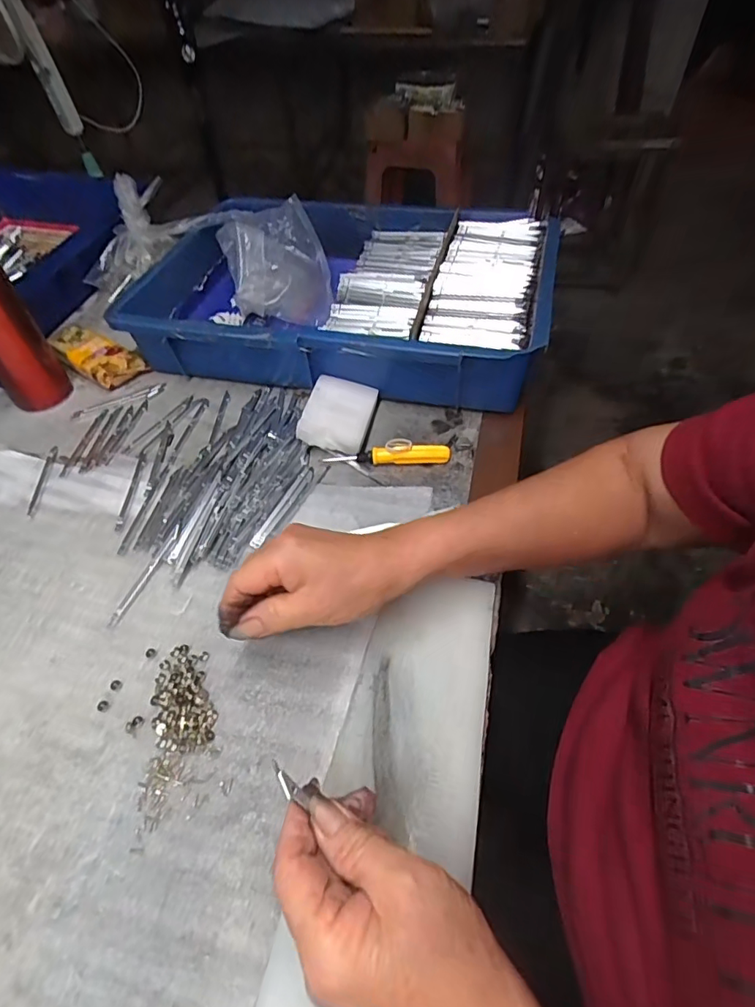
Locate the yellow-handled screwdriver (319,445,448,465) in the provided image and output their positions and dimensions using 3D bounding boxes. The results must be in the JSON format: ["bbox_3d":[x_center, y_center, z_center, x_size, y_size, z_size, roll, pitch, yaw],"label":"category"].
[{"bbox_3d":[0.010,-0.043,0.463,0.111,0.017,0.013,-2,51,1],"label":"yellow-handled screwdriver"}]

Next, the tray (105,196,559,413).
[{"bbox_3d":[-0.046,-0.238,0.577,0.444,0.088,0.277,10,53,10],"label":"tray"}]

